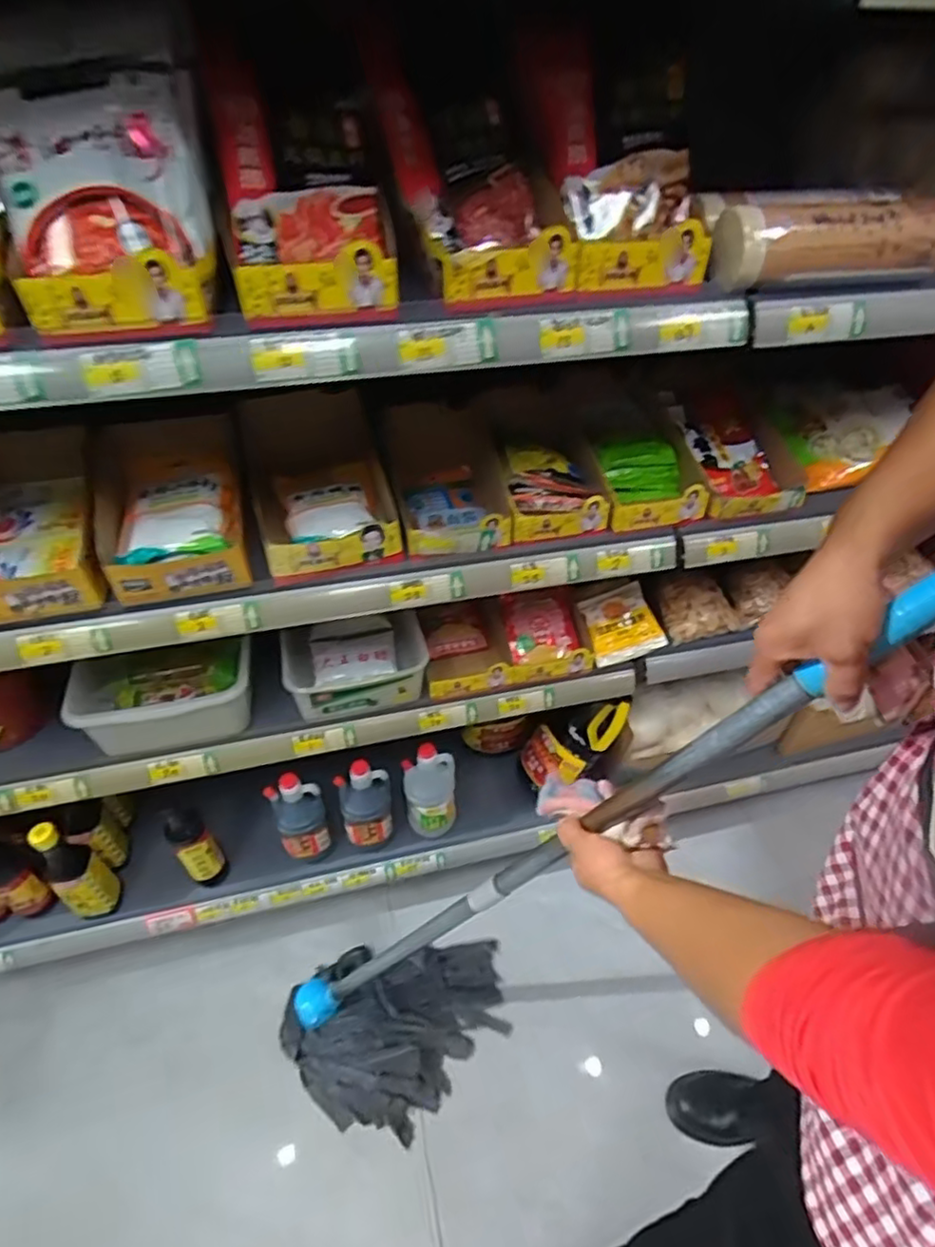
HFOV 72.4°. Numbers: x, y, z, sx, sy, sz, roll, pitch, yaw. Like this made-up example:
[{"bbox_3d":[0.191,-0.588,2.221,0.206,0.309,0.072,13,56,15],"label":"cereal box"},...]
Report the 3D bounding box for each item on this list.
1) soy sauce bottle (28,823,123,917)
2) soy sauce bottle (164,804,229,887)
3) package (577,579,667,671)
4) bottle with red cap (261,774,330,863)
[{"bbox_3d":[-0.623,0.393,1.013,0.064,0.224,0.068,1,45,-1],"label":"soy sauce bottle"},{"bbox_3d":[-0.445,0.375,1.058,0.065,0.206,0.056,-33,54,-29],"label":"soy sauce bottle"},{"bbox_3d":[0.246,-0.001,1.033,0.113,0.015,0.115,-20,72,0],"label":"package"},{"bbox_3d":[-0.284,0.330,1.085,0.085,0.174,0.074,-17,48,-17],"label":"bottle with red cap"}]

